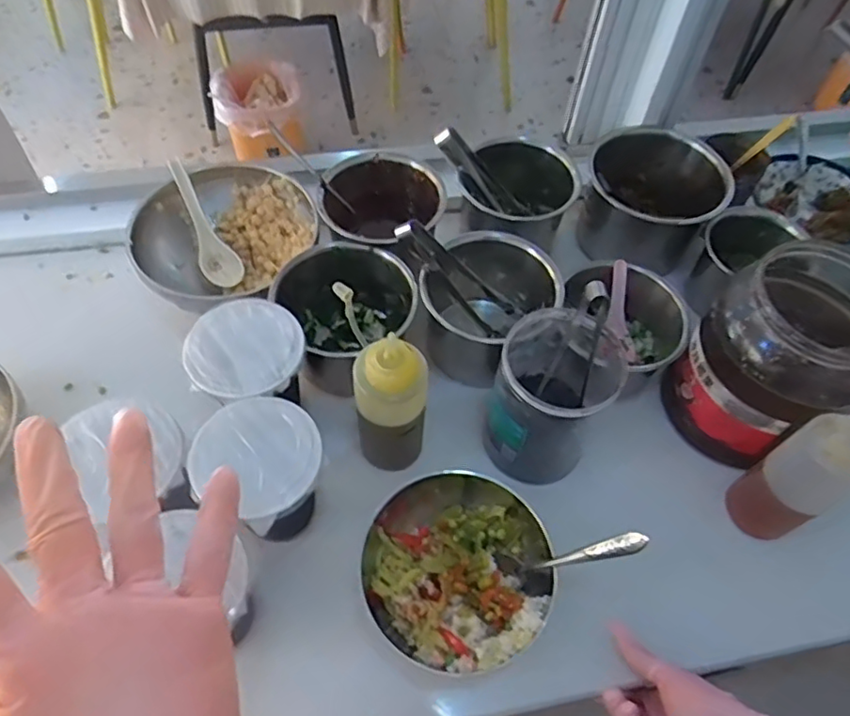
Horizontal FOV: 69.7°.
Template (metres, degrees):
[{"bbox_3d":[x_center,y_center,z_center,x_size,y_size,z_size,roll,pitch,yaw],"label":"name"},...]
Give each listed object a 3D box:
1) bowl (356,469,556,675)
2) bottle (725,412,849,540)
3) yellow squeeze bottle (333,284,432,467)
[{"bbox_3d":[0.022,0.179,0.509,0.153,0.078,0.146,1,57,-1],"label":"bowl"},{"bbox_3d":[0.312,0.100,0.506,0.048,0.158,0.057,-21,60,-14],"label":"bottle"},{"bbox_3d":[-0.033,0.026,0.518,0.062,0.182,0.076,-12,58,-9],"label":"yellow squeeze bottle"}]

